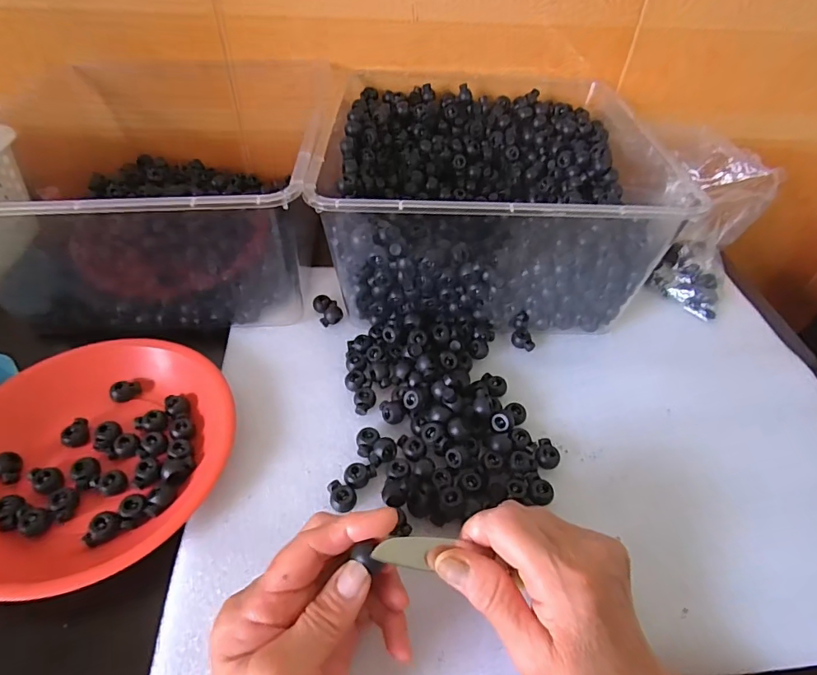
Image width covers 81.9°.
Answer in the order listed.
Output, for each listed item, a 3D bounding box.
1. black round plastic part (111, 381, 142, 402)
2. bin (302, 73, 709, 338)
[{"bbox_3d":[-0.233,0.043,0.389,0.022,0.012,0.013,-32,57,-28],"label":"black round plastic part"},{"bbox_3d":[0.082,-0.152,0.481,0.316,0.139,0.298,1,48,-3],"label":"bin"}]

